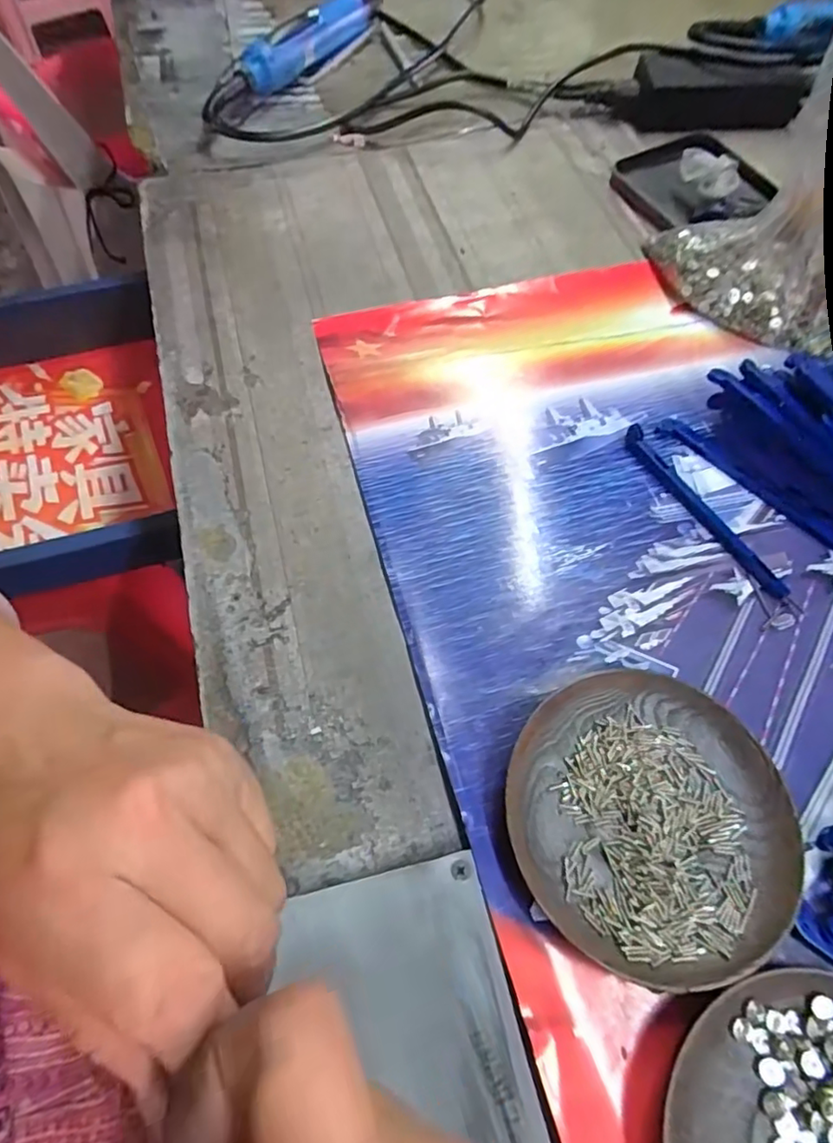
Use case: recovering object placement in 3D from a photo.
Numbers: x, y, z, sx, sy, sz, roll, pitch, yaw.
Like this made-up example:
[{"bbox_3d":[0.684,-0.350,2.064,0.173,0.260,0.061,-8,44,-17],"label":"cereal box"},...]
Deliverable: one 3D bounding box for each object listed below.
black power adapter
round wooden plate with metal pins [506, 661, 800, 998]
[{"bbox_3d":[0.250,-0.403,0.500,0.130,0.038,0.053,4,62,1],"label":"black power adapter"},{"bbox_3d":[0.097,0.102,0.247,0.112,0.016,0.113,1,62,-1],"label":"round wooden plate with metal pins"}]

